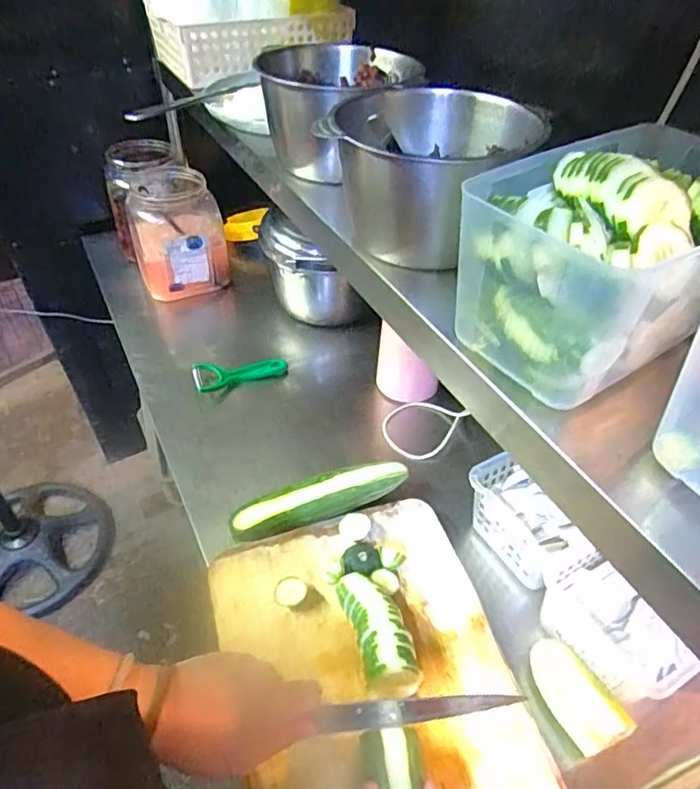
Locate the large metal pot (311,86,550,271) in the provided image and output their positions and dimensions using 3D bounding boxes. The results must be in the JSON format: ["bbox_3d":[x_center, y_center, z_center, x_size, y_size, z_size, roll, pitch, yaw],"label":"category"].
[{"bbox_3d":[0.069,-0.187,0.478,0.148,0.101,0.157,1,45,-1],"label":"large metal pot"}]

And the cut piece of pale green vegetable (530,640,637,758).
[{"bbox_3d":[0.198,0.262,0.488,0.046,0.031,0.090,-18,49,-19],"label":"cut piece of pale green vegetable"}]

